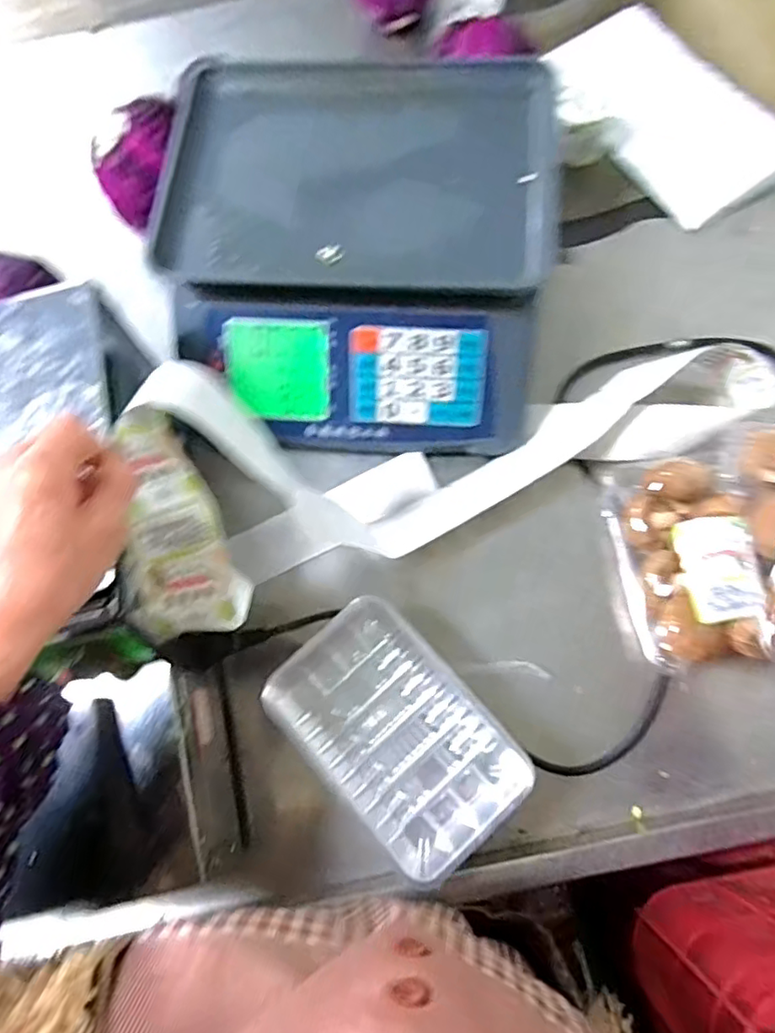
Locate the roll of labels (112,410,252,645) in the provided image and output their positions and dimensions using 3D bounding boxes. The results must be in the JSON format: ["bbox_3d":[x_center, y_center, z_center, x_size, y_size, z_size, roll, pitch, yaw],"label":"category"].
[{"bbox_3d":[-0.131,0.007,0.371,0.063,0.039,0.138,-9,101,-1],"label":"roll of labels"}]

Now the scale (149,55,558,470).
[{"bbox_3d":[-0.026,-0.246,0.566,0.325,0.128,0.350,4,74,3],"label":"scale"}]

